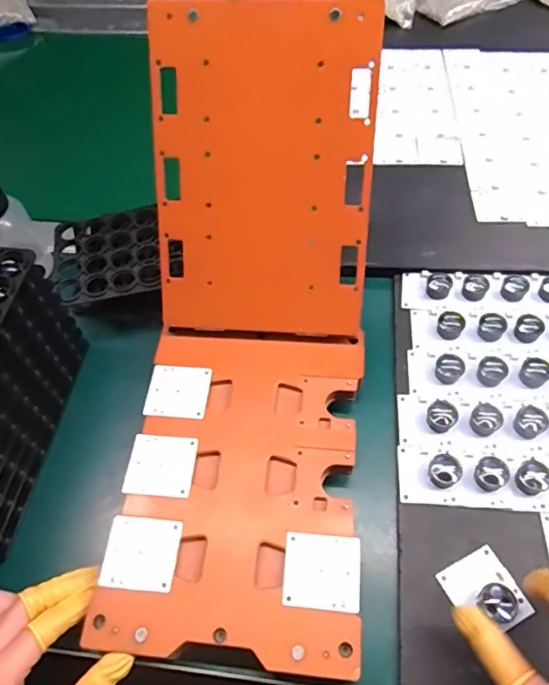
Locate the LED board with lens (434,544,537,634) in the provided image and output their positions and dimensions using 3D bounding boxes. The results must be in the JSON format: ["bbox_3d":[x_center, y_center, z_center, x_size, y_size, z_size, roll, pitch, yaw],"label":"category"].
[{"bbox_3d":[0.140,0.164,0.336,0.044,0.017,0.048,-25,60,-11],"label":"LED board with lens"}]

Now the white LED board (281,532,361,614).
[{"bbox_3d":[0.031,0.146,0.328,0.048,0.004,0.044,3,57,6],"label":"white LED board"}]

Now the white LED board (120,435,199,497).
[{"bbox_3d":[-0.082,0.089,0.372,0.047,0.004,0.044,3,57,5],"label":"white LED board"}]

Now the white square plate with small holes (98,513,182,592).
[{"bbox_3d":[-0.088,0.139,0.340,0.049,0.004,0.045,3,57,5],"label":"white square plate with small holes"}]

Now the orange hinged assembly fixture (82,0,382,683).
[{"bbox_3d":[-0.016,-0.013,0.374,0.158,0.099,0.412,3,85,6],"label":"orange hinged assembly fixture"}]

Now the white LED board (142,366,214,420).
[{"bbox_3d":[-0.076,0.038,0.403,0.047,0.004,0.044,5,59,7],"label":"white LED board"}]

